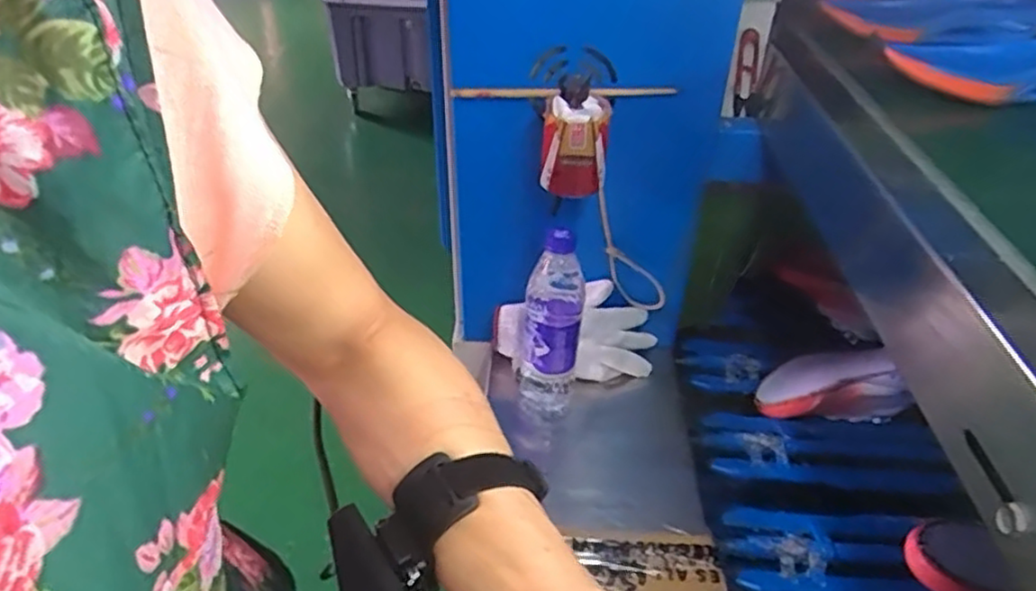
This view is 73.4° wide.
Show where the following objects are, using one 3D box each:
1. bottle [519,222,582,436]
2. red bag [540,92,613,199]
[{"bbox_3d":[0.034,0.040,0.775,0.070,0.246,0.068,3,35,3],"label":"bottle"},{"bbox_3d":[0.057,-0.150,0.702,0.064,0.090,0.056,6,35,8],"label":"red bag"}]

